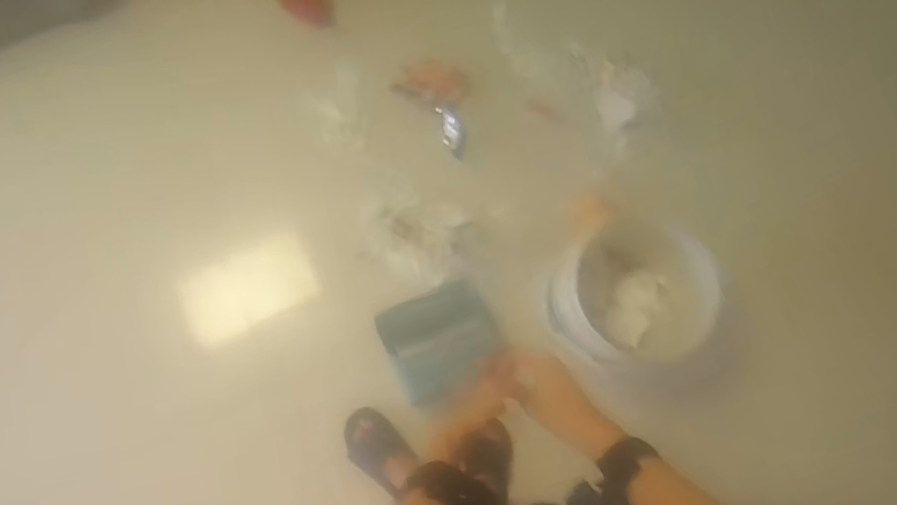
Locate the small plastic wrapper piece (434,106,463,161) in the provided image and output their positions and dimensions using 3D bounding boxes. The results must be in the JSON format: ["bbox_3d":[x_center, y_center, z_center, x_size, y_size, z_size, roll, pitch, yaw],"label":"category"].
[{"bbox_3d":[0.013,-0.325,1.510,0.060,0.009,0.165,-14,80,-7],"label":"small plastic wrapper piece"}]

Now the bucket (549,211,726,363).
[{"bbox_3d":[0.384,0.085,1.257,0.308,0.286,0.321,1,78,-4],"label":"bucket"}]

